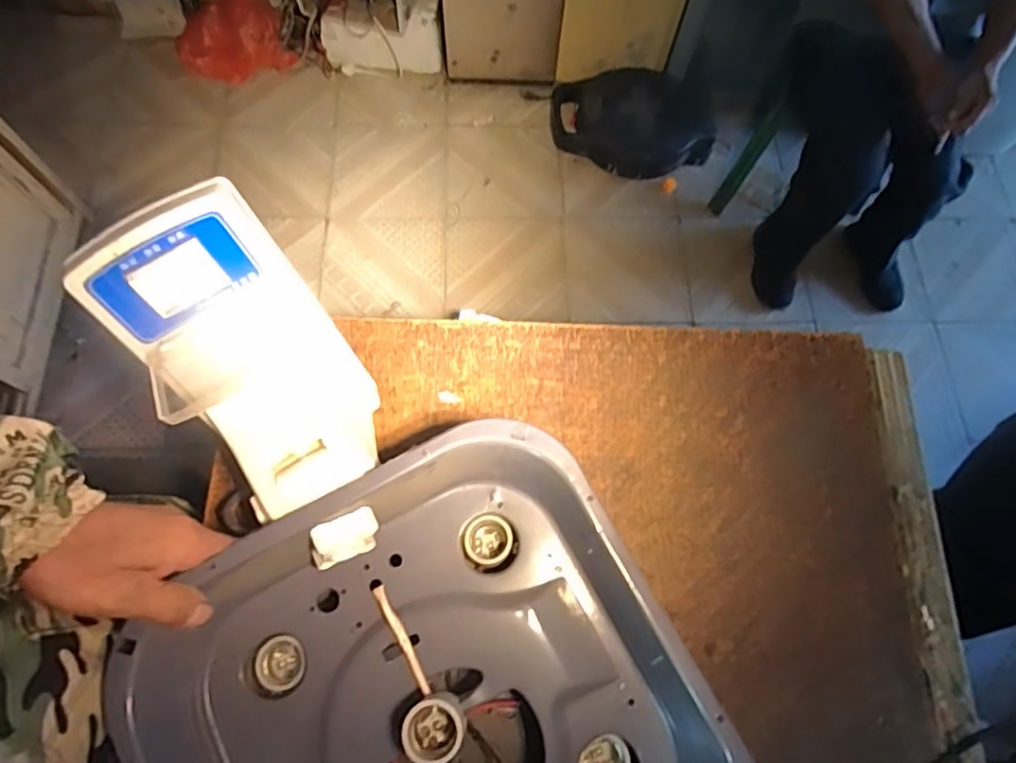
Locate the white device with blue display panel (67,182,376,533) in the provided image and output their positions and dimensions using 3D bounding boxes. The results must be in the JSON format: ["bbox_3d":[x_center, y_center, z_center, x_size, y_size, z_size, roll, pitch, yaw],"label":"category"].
[{"bbox_3d":[-0.175,-0.010,0.439,0.135,0.164,0.200,-35,74,-13],"label":"white device with blue display panel"}]

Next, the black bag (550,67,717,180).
[{"bbox_3d":[0.329,-0.674,1.579,0.413,0.168,0.272,-5,69,-4],"label":"black bag"}]

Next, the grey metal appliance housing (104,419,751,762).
[{"bbox_3d":[-0.042,0.222,0.403,0.299,0.094,0.313,-25,72,-11],"label":"grey metal appliance housing"}]

